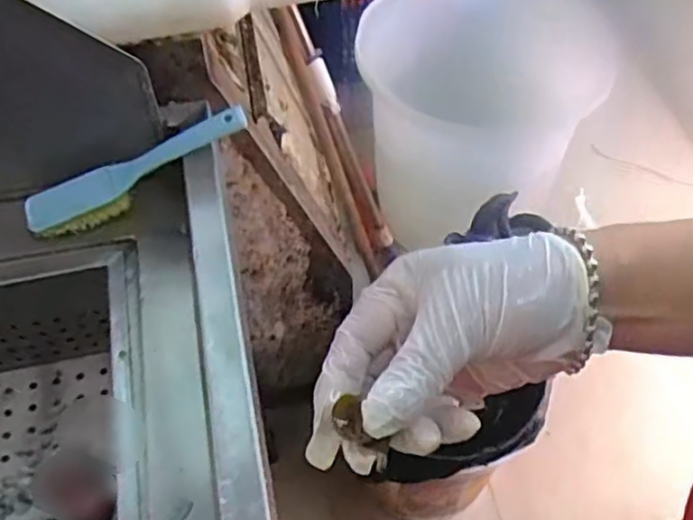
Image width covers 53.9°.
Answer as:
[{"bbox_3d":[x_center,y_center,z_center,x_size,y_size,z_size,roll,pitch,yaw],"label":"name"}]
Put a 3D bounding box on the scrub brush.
[{"bbox_3d":[-0.196,-0.081,0.646,0.229,0.040,0.037,-26,55,8],"label":"scrub brush"}]

